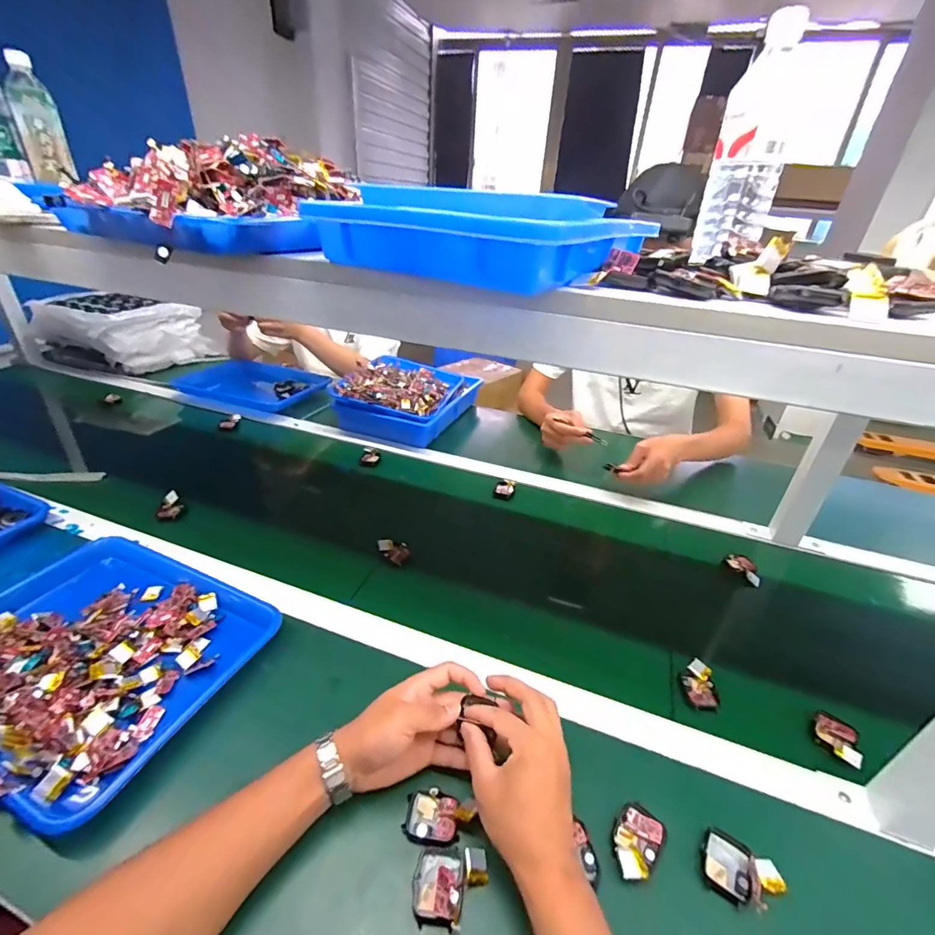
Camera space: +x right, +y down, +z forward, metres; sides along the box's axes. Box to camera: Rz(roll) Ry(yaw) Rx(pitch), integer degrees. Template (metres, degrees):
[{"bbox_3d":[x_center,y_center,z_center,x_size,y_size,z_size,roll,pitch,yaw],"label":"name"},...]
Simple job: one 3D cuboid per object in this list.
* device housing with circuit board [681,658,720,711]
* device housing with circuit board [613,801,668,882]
[{"bbox_3d":[0.270,0.251,0.518,0.035,0.019,0.052,6,31,5],"label":"device housing with circuit board"},{"bbox_3d":[0.143,0.321,0.381,0.037,0.012,0.058,28,39,34],"label":"device housing with circuit board"}]

